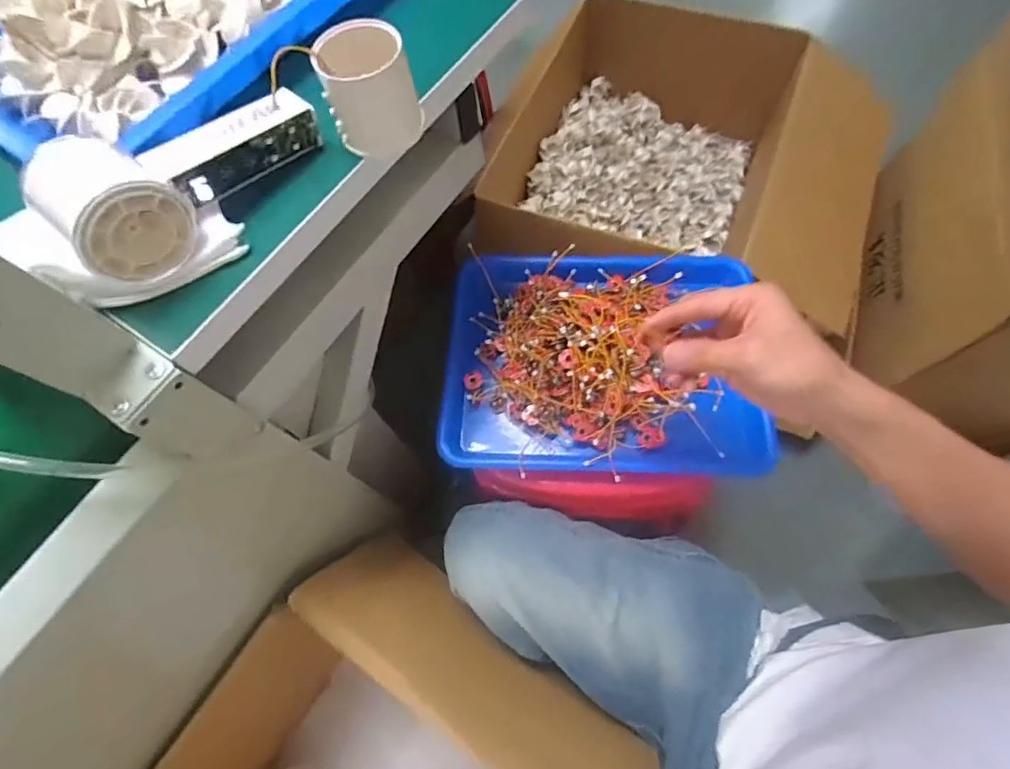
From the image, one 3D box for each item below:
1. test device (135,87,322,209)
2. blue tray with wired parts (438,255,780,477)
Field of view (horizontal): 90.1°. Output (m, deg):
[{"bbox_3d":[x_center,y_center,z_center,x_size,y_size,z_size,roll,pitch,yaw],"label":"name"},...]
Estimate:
[{"bbox_3d":[-0.154,-0.136,0.293,0.028,0.030,0.096,38,61,16],"label":"test device"},{"bbox_3d":[0.103,-0.028,0.542,0.328,0.071,0.261,2,68,4],"label":"blue tray with wired parts"}]

